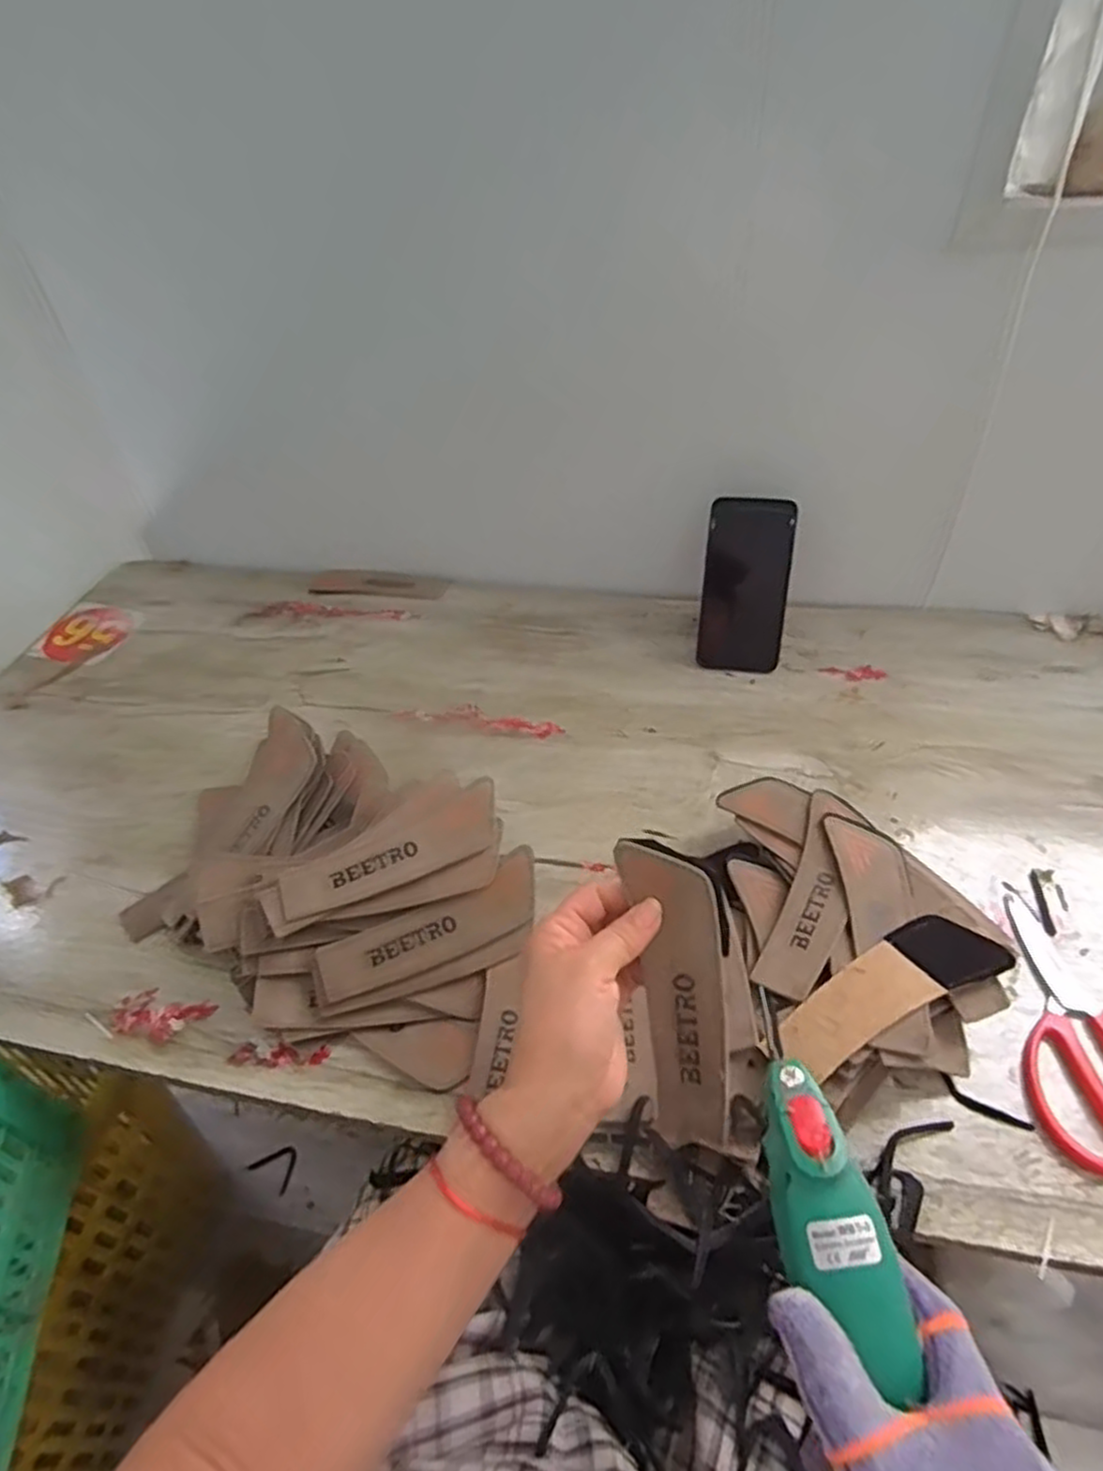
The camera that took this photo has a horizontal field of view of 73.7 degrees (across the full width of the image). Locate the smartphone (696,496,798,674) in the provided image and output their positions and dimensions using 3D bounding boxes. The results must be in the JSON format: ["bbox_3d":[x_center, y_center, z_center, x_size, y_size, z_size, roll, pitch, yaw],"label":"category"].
[{"bbox_3d":[0.194,-0.149,0.738,0.080,0.168,0.007,5,16,4],"label":"smartphone"}]

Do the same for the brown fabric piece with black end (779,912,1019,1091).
[{"bbox_3d":[0.210,0.156,0.457,0.157,0.011,0.049,-24,47,-16],"label":"brown fabric piece with black end"}]

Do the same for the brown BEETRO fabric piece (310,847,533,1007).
[{"bbox_3d":[-0.081,0.136,0.514,0.163,0.005,0.046,-27,88,-12],"label":"brown BEETRO fabric piece"}]

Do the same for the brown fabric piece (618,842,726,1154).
[{"bbox_3d":[0.070,0.141,0.396,0.046,0.166,0.005,-6,5,23],"label":"brown fabric piece"}]

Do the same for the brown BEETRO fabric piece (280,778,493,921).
[{"bbox_3d":[-0.110,0.085,0.519,0.160,0.012,0.044,-27,72,-11],"label":"brown BEETRO fabric piece"}]

